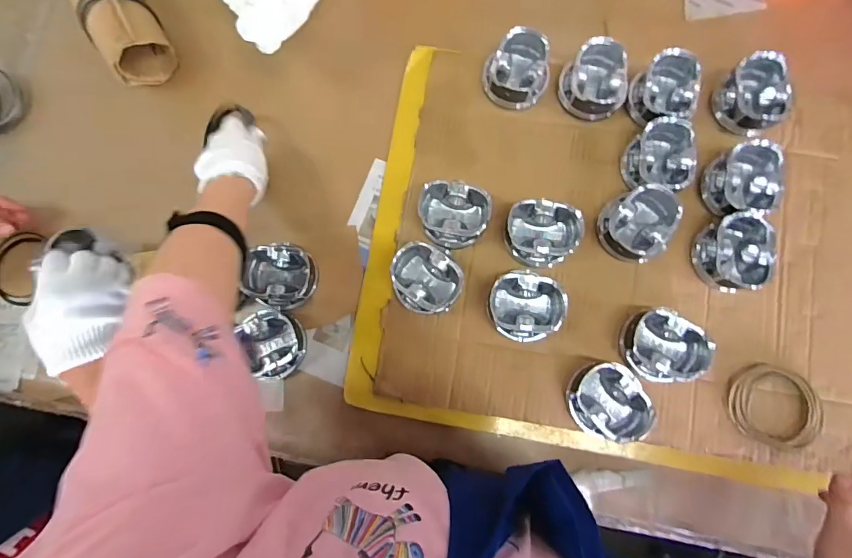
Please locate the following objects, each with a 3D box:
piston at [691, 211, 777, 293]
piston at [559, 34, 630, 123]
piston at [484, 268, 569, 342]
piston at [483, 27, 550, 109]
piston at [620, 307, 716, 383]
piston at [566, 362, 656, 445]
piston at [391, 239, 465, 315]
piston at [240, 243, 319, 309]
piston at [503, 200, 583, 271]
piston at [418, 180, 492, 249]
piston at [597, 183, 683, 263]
[{"bbox_3d":[0.369,-0.030,0.516,0.077,0.050,0.090,-4,82,2],"label":"piston"},{"bbox_3d":[0.217,-0.251,0.550,0.082,0.066,0.084,0,82,3],"label":"piston"},{"bbox_3d":[0.118,0.033,0.514,0.083,0.044,0.079,0,82,3],"label":"piston"},{"bbox_3d":[0.118,-0.267,0.558,0.083,0.060,0.081,0,82,3],"label":"piston"},{"bbox_3d":[0.275,0.077,0.503,0.085,0.045,0.083,0,82,3],"label":"piston"},{"bbox_3d":[0.210,0.140,0.493,0.088,0.041,0.081,0,82,3],"label":"piston"},{"bbox_3d":[-0.001,0.000,0.527,0.080,0.045,0.094,-35,81,-2],"label":"piston"},{"bbox_3d":[-0.180,-0.001,0.534,0.089,0.040,0.076,-3,82,3],"label":"piston"},{"bbox_3d":[0.141,-0.053,0.528,0.084,0.047,0.074,15,83,5],"label":"piston"},{"bbox_3d":[0.035,-0.079,0.537,0.087,0.047,0.075,2,82,3],"label":"piston"},{"bbox_3d":[0.259,-0.066,0.524,0.094,0.047,0.082,-28,81,-1],"label":"piston"}]

